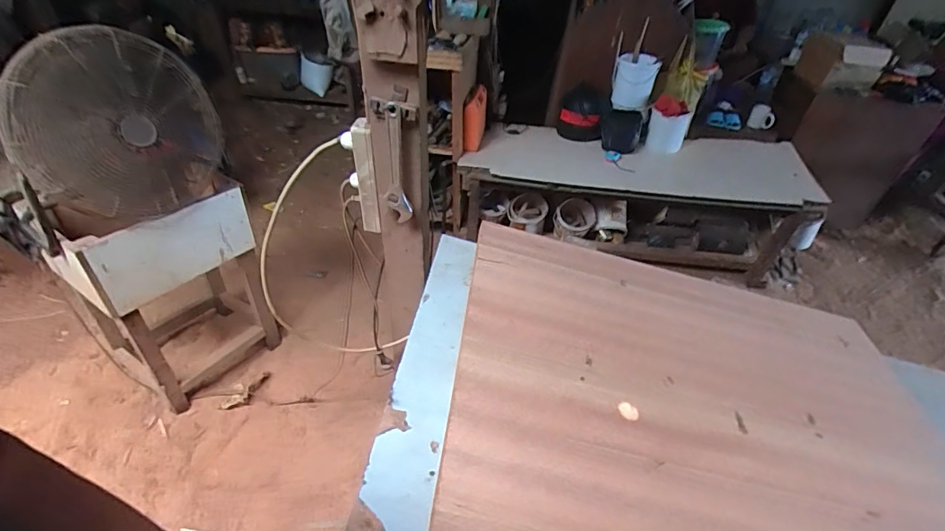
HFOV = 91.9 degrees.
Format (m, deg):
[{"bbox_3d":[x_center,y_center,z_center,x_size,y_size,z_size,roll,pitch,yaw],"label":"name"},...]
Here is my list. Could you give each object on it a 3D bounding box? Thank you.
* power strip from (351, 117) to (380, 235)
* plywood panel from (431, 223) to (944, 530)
[{"bbox_3d":[-0.226,-0.177,0.970,0.040,0.261,0.043,-7,43,-13],"label":"power strip"},{"bbox_3d":[0.331,0.204,0.599,0.711,0.011,0.603,14,39,-4],"label":"plywood panel"}]

